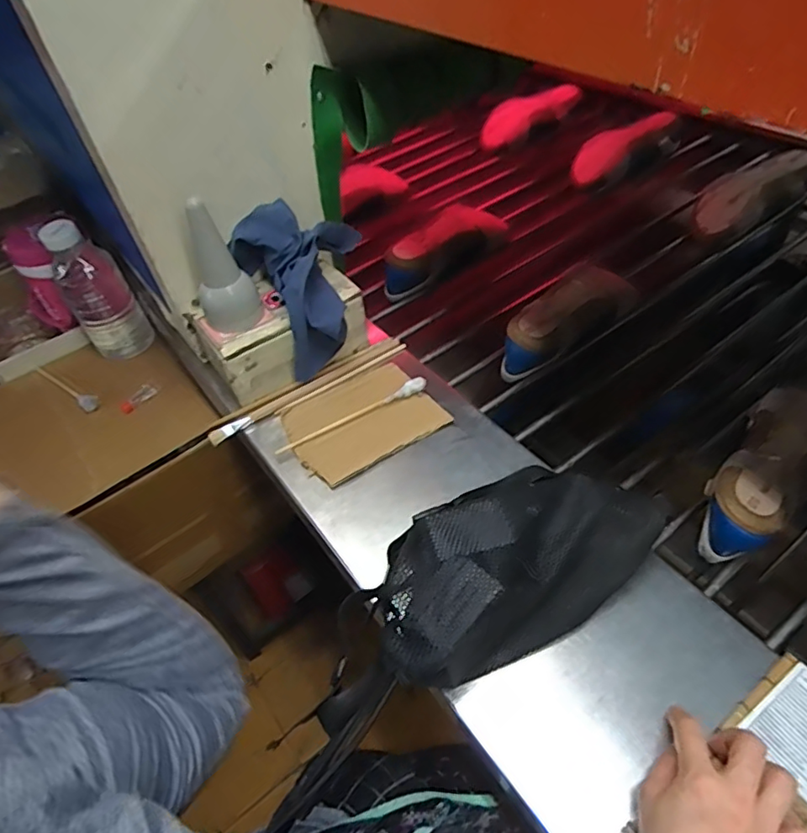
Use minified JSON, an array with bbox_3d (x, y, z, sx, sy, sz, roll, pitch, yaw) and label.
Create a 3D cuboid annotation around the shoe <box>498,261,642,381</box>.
[{"bbox_3d":[0.223,-0.139,0.793,0.237,0.084,0.097,-33,53,-22],"label":"shoe"}]

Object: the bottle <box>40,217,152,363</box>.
[{"bbox_3d":[-0.468,-0.188,0.848,0.087,0.222,0.100,-33,53,-21],"label":"bottle"}]

